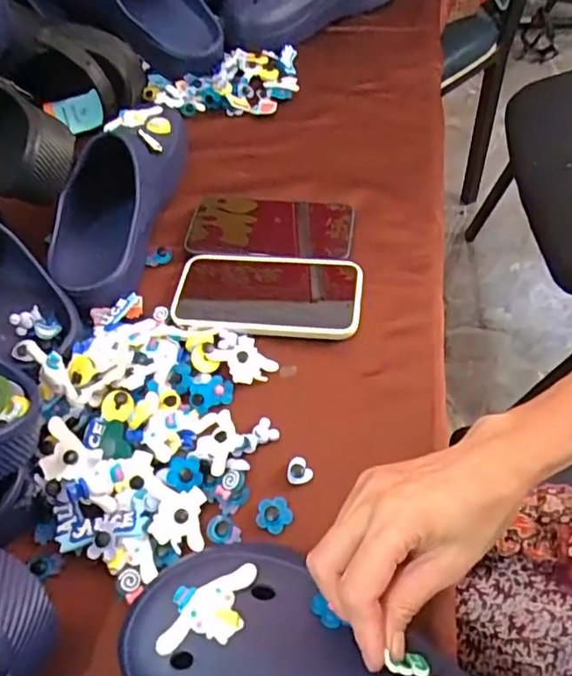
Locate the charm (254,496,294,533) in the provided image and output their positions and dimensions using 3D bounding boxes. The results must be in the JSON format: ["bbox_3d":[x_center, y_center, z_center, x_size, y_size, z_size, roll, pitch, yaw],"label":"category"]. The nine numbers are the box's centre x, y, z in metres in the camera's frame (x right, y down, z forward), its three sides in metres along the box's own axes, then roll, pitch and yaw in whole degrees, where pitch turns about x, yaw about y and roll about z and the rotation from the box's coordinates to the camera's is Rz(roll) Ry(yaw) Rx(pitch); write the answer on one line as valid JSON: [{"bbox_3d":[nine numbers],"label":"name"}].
[{"bbox_3d":[-0.009,0.124,0.399,0.024,0.004,0.025,-2,56,3],"label":"charm"}]

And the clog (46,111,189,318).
[{"bbox_3d":[-0.161,-0.144,0.554,0.091,0.084,0.248,8,57,10],"label":"clog"}]

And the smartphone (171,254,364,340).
[{"bbox_3d":[-0.016,-0.039,0.512,0.167,0.013,0.087,5,56,8],"label":"smartphone"}]

